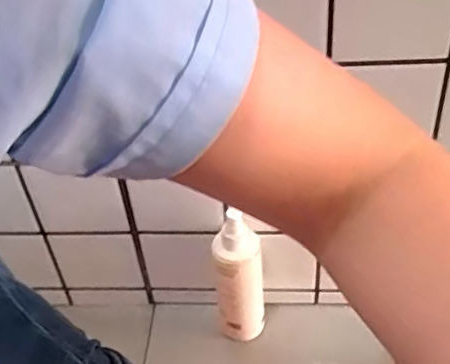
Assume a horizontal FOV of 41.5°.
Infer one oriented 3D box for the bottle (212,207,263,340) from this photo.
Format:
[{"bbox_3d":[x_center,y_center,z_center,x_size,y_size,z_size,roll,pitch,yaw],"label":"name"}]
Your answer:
[{"bbox_3d":[0.014,0.105,0.627,0.051,0.163,0.048,-8,42,-3],"label":"bottle"}]

